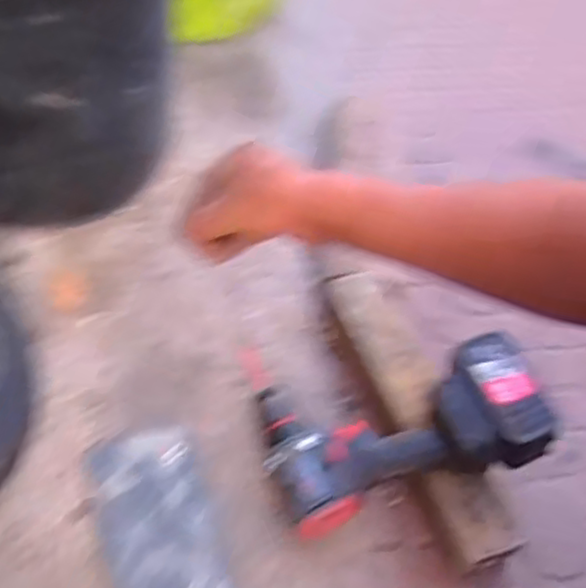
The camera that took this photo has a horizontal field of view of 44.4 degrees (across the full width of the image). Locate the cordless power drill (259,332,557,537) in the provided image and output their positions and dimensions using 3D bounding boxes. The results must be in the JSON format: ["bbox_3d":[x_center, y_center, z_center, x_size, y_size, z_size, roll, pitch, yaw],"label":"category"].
[{"bbox_3d":[0.090,0.119,0.640,0.231,0.075,0.139,-12,56,-10],"label":"cordless power drill"}]

